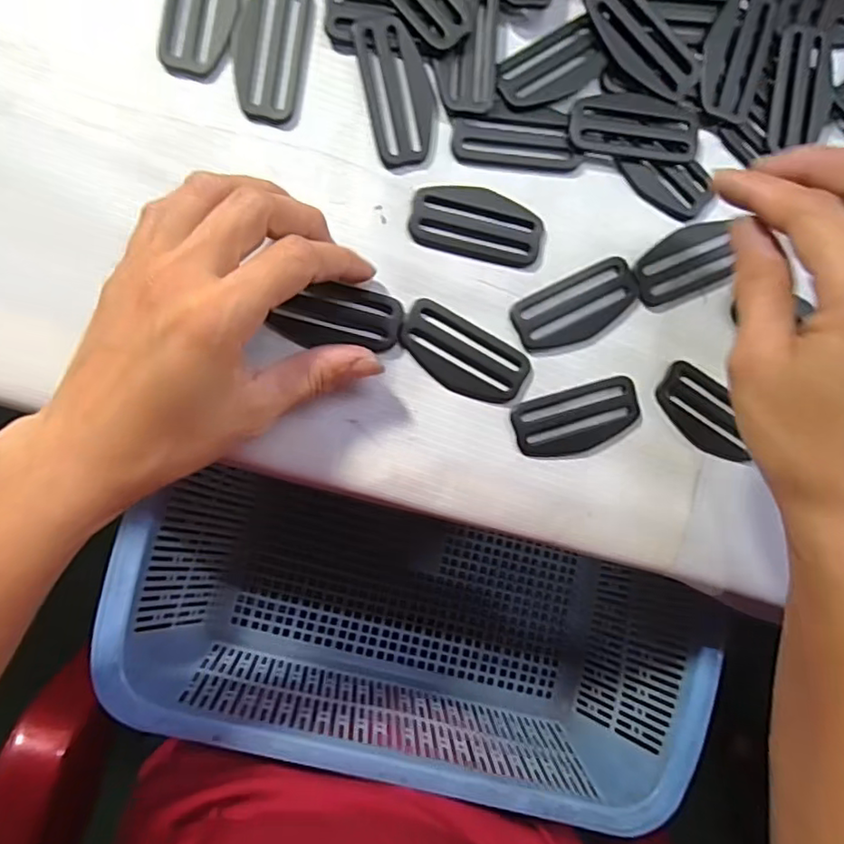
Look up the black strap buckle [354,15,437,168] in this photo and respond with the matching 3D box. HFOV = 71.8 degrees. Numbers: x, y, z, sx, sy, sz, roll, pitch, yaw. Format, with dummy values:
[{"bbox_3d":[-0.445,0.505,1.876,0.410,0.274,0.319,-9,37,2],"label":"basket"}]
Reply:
[{"bbox_3d":[-0.010,-0.141,0.248,0.028,0.006,0.058,-13,93,-6],"label":"black strap buckle"}]

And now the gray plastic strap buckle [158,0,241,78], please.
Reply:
[{"bbox_3d":[-0.091,-0.174,0.241,0.028,0.004,0.060,11,90,-7],"label":"gray plastic strap buckle"}]

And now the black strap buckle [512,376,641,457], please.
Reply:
[{"bbox_3d":[0.071,-0.001,0.263,0.059,0.004,0.030,-16,93,-6],"label":"black strap buckle"}]

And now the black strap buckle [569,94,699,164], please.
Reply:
[{"bbox_3d":[0.095,-0.133,0.262,0.059,0.005,0.026,5,91,-7],"label":"black strap buckle"}]

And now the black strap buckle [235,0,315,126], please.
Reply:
[{"bbox_3d":[-0.063,-0.157,0.245,0.028,0.004,0.061,11,90,-7],"label":"black strap buckle"}]

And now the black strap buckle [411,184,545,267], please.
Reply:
[{"bbox_3d":[0.025,-0.088,0.256,0.057,0.004,0.030,12,90,-7],"label":"black strap buckle"}]

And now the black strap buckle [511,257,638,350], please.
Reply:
[{"bbox_3d":[0.070,-0.052,0.262,0.059,0.004,0.028,-27,95,-5],"label":"black strap buckle"}]

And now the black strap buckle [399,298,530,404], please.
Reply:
[{"bbox_3d":[0.018,-0.029,0.257,0.059,0.004,0.030,29,88,-7],"label":"black strap buckle"}]

